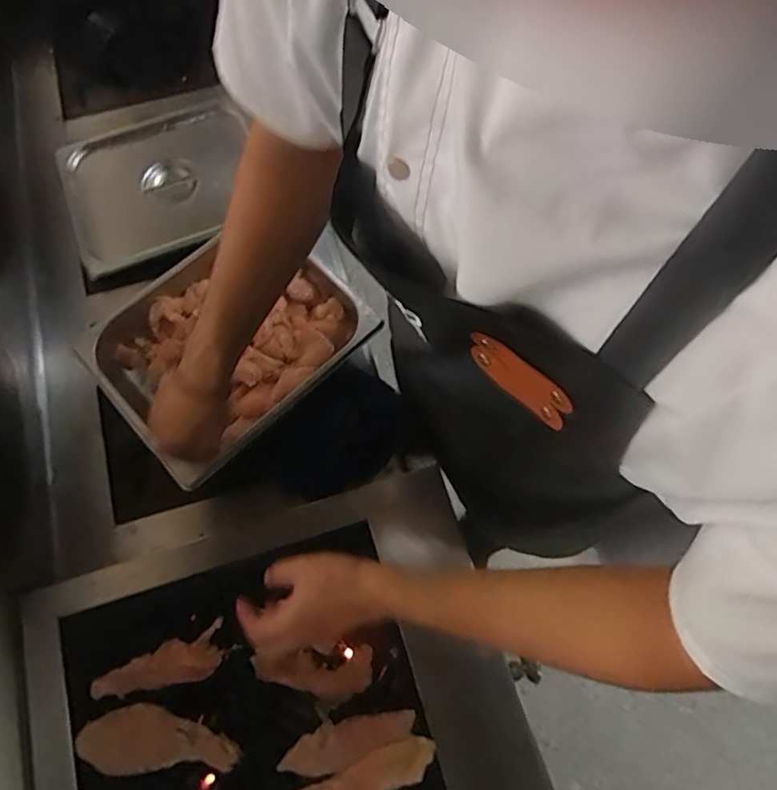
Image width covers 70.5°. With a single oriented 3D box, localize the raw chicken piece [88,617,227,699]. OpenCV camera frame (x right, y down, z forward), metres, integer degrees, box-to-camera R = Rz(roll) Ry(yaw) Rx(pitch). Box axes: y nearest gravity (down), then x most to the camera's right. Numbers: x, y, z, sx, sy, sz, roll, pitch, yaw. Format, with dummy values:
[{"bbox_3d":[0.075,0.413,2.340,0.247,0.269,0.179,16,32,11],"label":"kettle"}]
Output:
[{"bbox_3d":[-0.246,0.299,0.598,0.142,0.010,0.048,-24,71,-7],"label":"raw chicken piece"}]

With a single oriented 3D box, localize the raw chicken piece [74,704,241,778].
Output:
[{"bbox_3d":[-0.243,0.361,0.577,0.164,0.011,0.060,-3,70,1],"label":"raw chicken piece"}]

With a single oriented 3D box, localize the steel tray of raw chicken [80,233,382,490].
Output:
[{"bbox_3d":[-0.209,-0.070,0.730,0.320,0.073,0.261,-43,74,-13],"label":"steel tray of raw chicken"}]

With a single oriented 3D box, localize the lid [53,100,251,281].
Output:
[{"bbox_3d":[-0.349,-0.329,0.856,0.285,0.023,0.236,-21,71,-6],"label":"lid"}]

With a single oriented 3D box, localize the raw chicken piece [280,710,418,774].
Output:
[{"bbox_3d":[-0.042,0.360,0.571,0.140,0.010,0.040,-14,70,-3],"label":"raw chicken piece"}]

